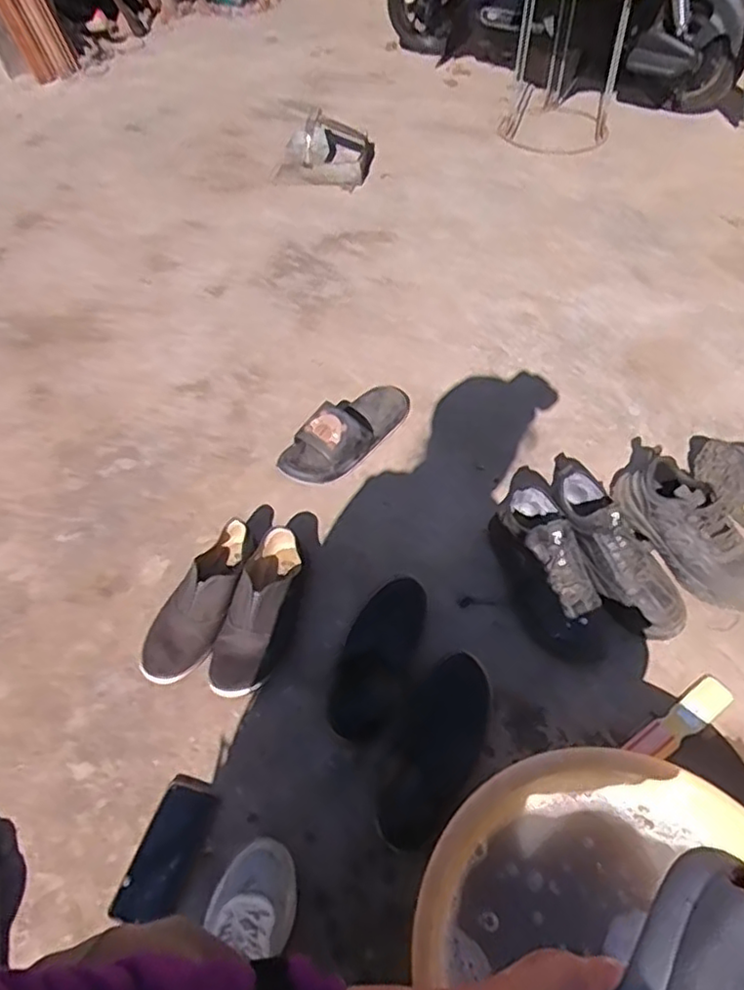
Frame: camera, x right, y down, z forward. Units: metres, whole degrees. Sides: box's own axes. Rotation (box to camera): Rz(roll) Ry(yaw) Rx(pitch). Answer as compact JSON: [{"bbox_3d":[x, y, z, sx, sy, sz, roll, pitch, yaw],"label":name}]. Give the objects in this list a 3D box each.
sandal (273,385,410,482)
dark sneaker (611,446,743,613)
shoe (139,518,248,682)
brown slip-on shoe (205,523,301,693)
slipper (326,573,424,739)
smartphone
[{"bbox_3d":[-0.042,-0.138,1.240,0.126,0.085,0.298,30,57,24],"label":"sandal"},{"bbox_3d":[0.504,0.058,1.032,0.098,0.110,0.300,-22,53,-15],"label":"dark sneaker"},{"bbox_3d":[-0.268,0.164,1.021,0.116,0.080,0.276,13,52,13],"label":"shoe"},{"bbox_3d":[-0.178,0.174,1.002,0.089,0.075,0.276,8,51,9],"label":"brown slip-on shoe"},{"bbox_3d":[0.010,0.234,0.965,0.105,0.052,0.259,14,52,14],"label":"slipper"},{"bbox_3d":[-0.251,0.442,0.810,0.078,0.010,0.164,12,52,12],"label":"smartphone"}]

